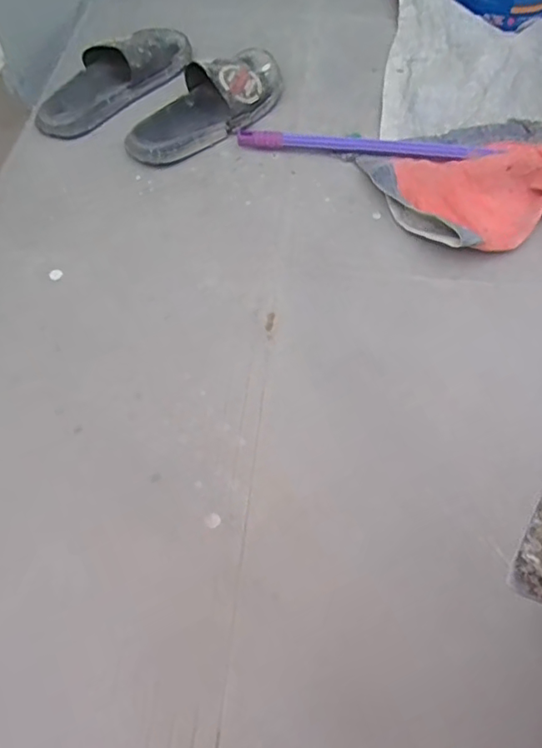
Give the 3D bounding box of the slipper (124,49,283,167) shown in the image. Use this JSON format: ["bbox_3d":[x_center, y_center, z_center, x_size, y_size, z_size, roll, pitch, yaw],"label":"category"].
[{"bbox_3d":[-0.091,-0.404,0.837,0.284,0.058,0.115,-37,66,-19],"label":"slipper"}]

